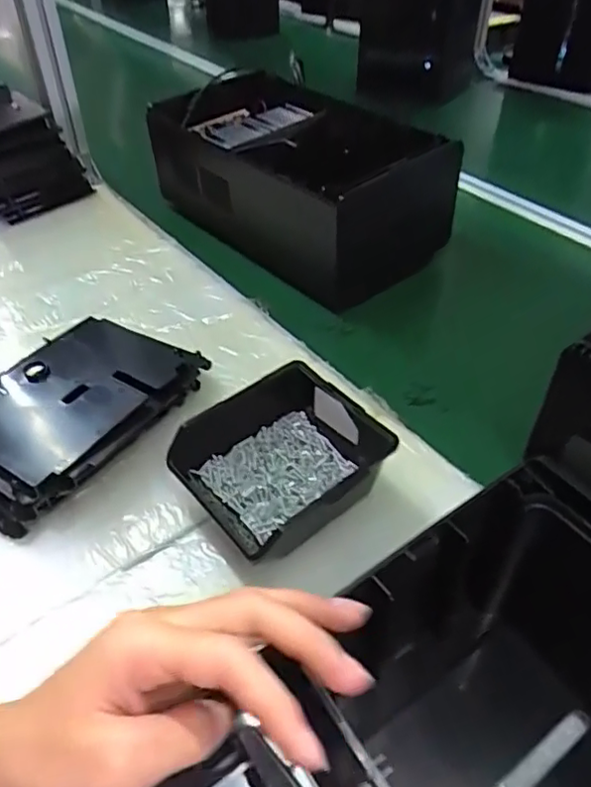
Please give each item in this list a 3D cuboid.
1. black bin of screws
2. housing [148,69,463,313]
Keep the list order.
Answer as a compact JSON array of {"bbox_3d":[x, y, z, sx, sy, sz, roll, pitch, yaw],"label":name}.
[{"bbox_3d":[-0.010,0.050,0.454,0.129,0.057,0.127,-32,52,-28],"label":"black bin of screws"},{"bbox_3d":[0.005,-0.277,0.743,0.201,0.141,0.371,-31,51,-27],"label":"housing"}]

